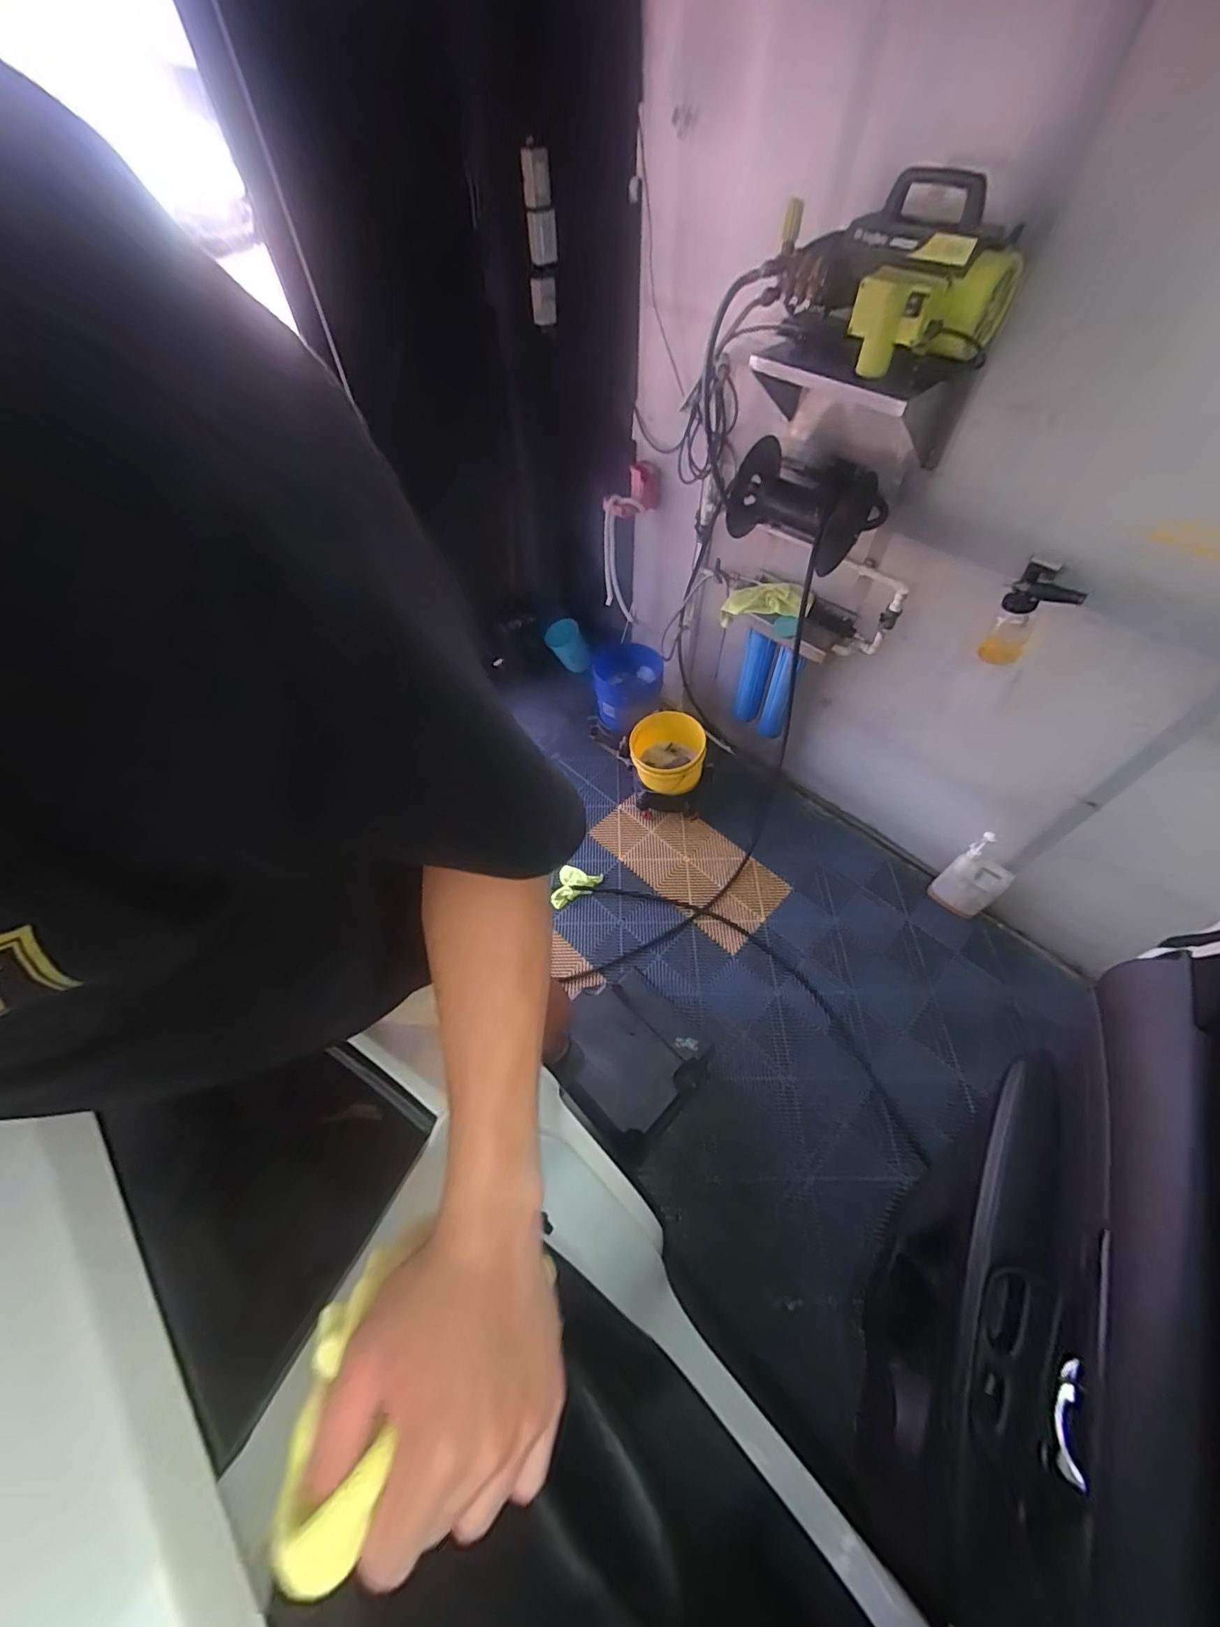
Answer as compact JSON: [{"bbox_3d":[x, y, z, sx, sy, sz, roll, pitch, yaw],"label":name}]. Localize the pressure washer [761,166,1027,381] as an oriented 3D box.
[{"bbox_3d":[0.572,-1.151,1.158,0.202,0.265,0.501,-29,61,-18],"label":"pressure washer"}]

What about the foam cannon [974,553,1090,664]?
[{"bbox_3d":[1.100,-0.513,1.446,0.138,0.319,0.114,22,59,15],"label":"foam cannon"}]

